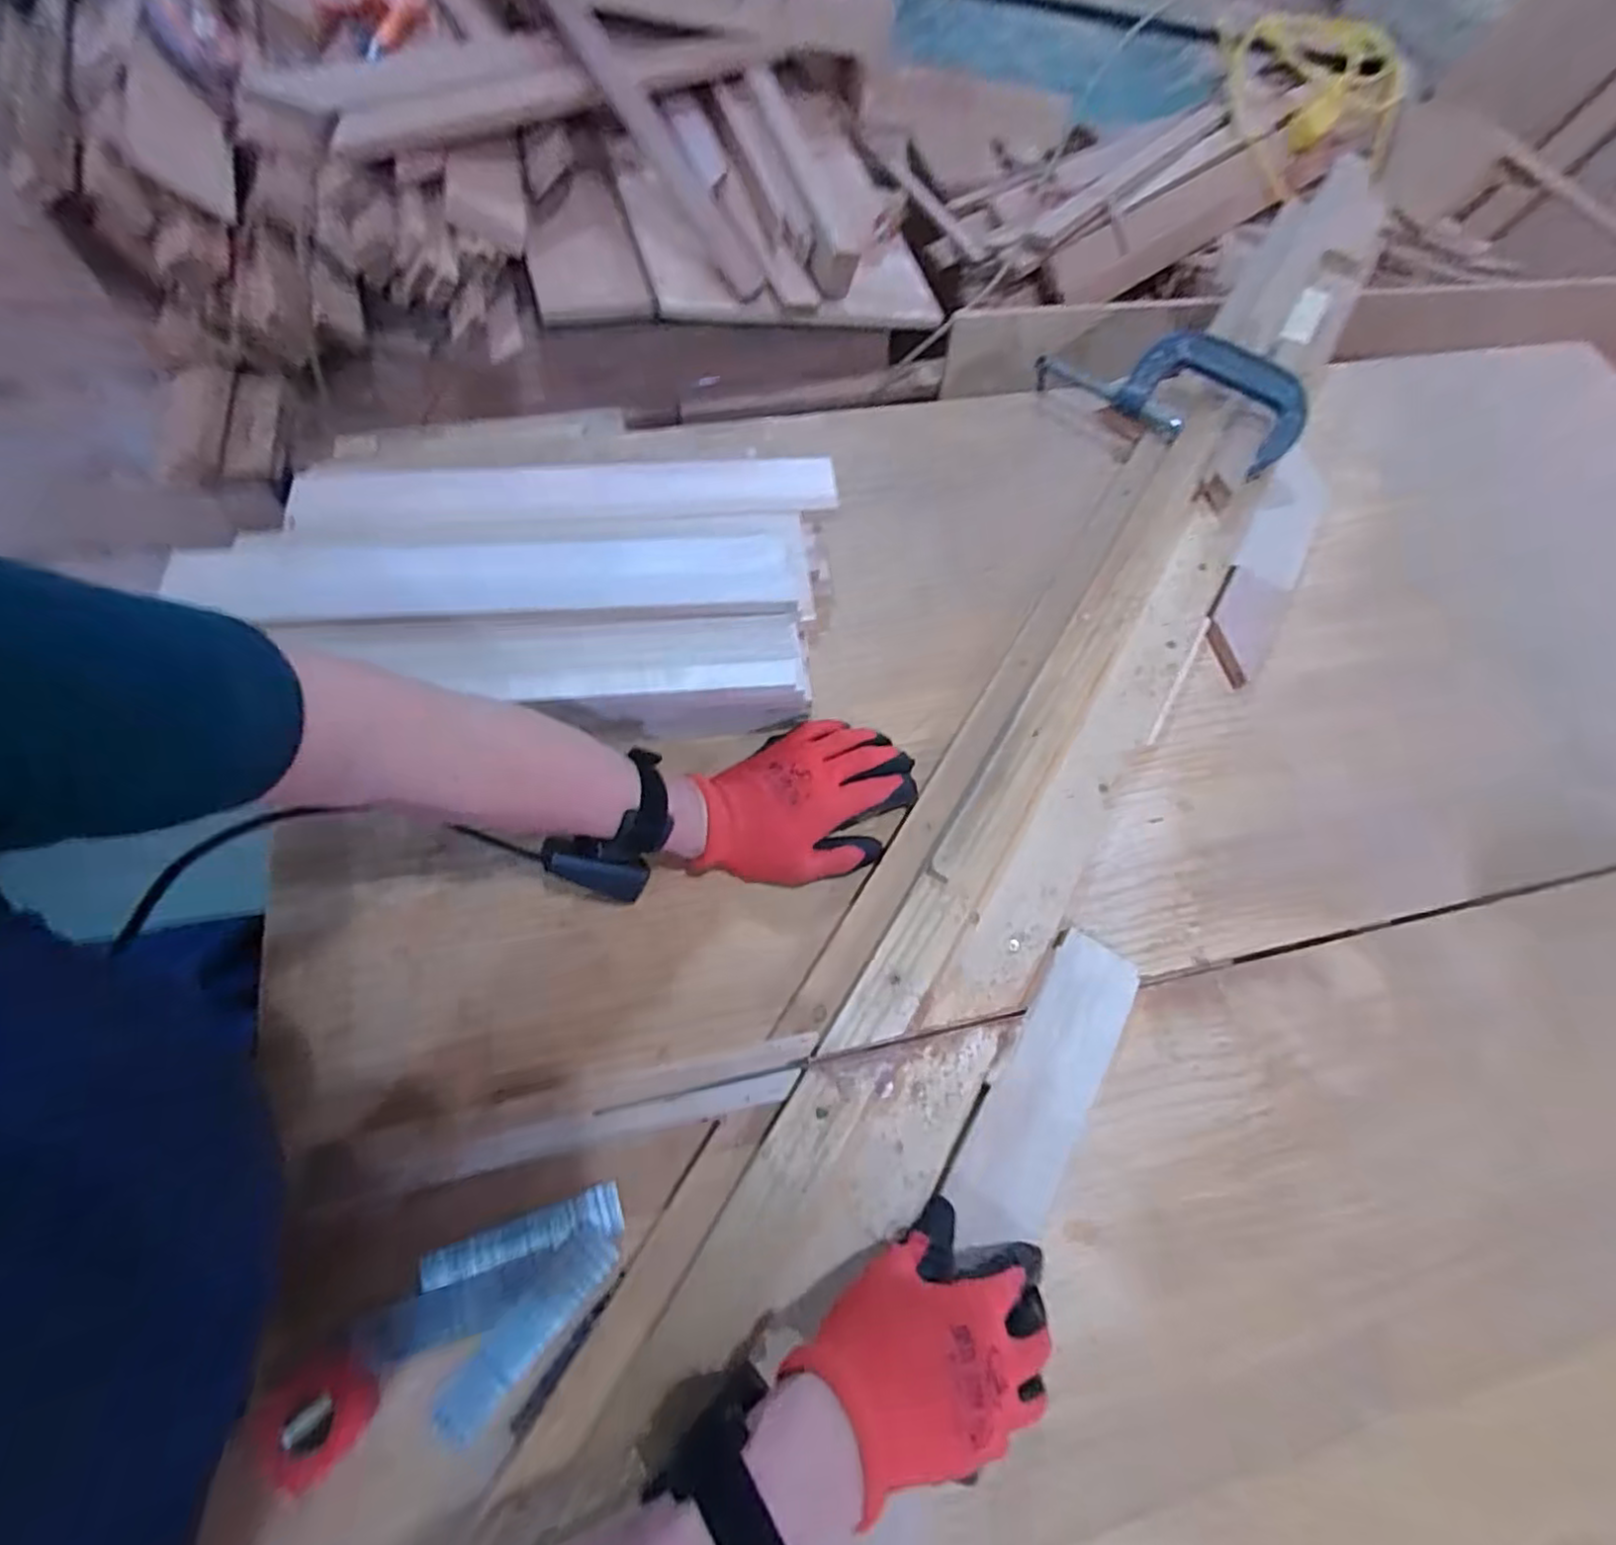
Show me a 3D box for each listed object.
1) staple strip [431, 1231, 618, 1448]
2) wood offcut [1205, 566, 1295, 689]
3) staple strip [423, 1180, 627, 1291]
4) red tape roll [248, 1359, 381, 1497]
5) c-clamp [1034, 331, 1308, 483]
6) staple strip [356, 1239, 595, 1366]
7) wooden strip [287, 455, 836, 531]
[{"bbox_3d":[-0.160,0.318,0.391,0.030,0.007,0.117,34,71,30],"label":"staple strip"},{"bbox_3d":[0.400,-0.138,0.634,0.061,0.021,0.126,32,66,12],"label":"wood offcut"},{"bbox_3d":[-0.170,0.281,0.410,0.115,0.007,0.026,-16,66,-11],"label":"staple strip"},{"bbox_3d":[-0.264,0.346,0.369,0.050,0.021,0.049,1,64,-3],"label":"red tape roll"},{"bbox_3d":[0.377,-0.403,0.711,0.263,0.041,0.101,33,100,12],"label":"c-clamp"},{"bbox_3d":[-0.193,0.308,0.396,0.129,0.008,0.029,-12,65,-9],"label":"staple strip"},{"bbox_3d":[-0.196,-0.239,0.576,0.431,0.013,0.059,-4,57,-7],"label":"wooden strip"}]

